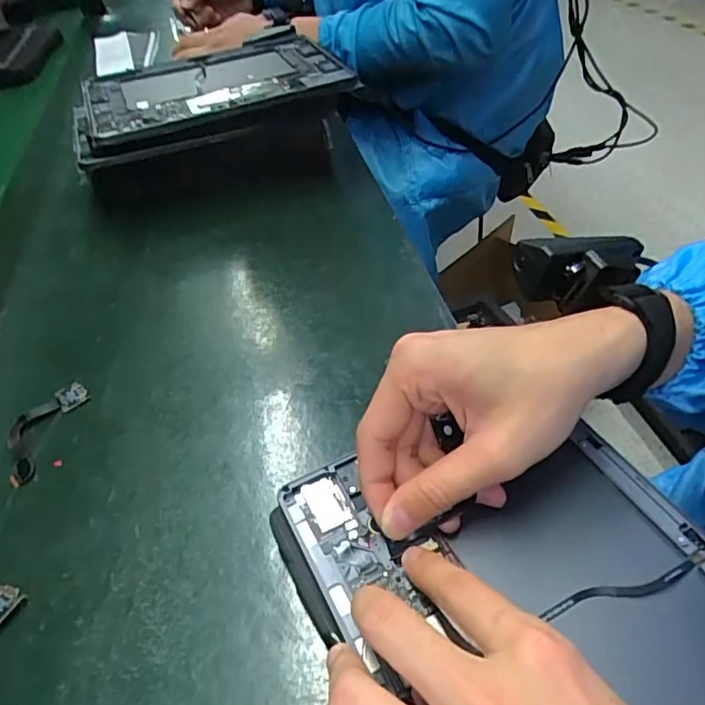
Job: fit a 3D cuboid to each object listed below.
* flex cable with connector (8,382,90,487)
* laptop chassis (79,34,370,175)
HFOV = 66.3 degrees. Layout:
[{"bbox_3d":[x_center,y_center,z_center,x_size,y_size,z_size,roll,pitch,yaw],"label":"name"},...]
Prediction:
[{"bbox_3d":[-0.209,0.050,0.359,0.037,0.004,0.080,6,45,10],"label":"flex cable with connector"},{"bbox_3d":[-0.154,-0.275,0.578,0.289,0.031,0.190,-20,48,-11],"label":"laptop chassis"}]

